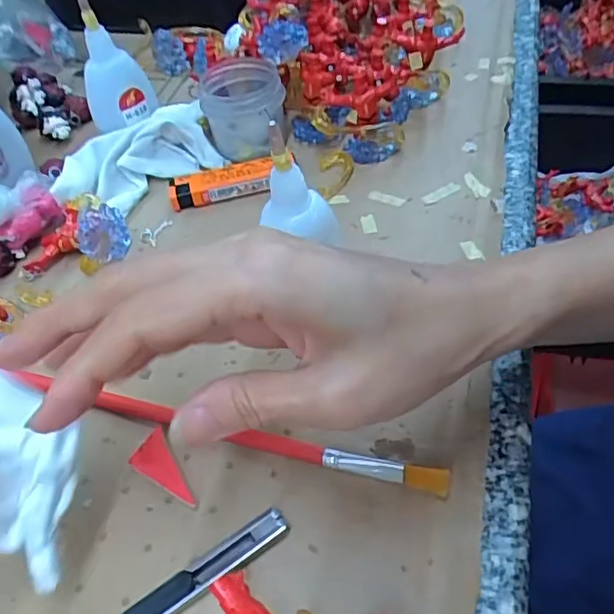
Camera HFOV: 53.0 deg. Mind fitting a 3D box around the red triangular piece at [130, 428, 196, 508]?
[{"bbox_3d":[-0.062,0.070,0.258,0.017,0.006,0.038,-25,50,-15],"label":"red triangular piece"}]

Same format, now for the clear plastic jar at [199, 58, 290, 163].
[{"bbox_3d":[-0.042,-0.133,0.406,0.053,0.041,0.057,-11,48,-3],"label":"clear plastic jar"}]

